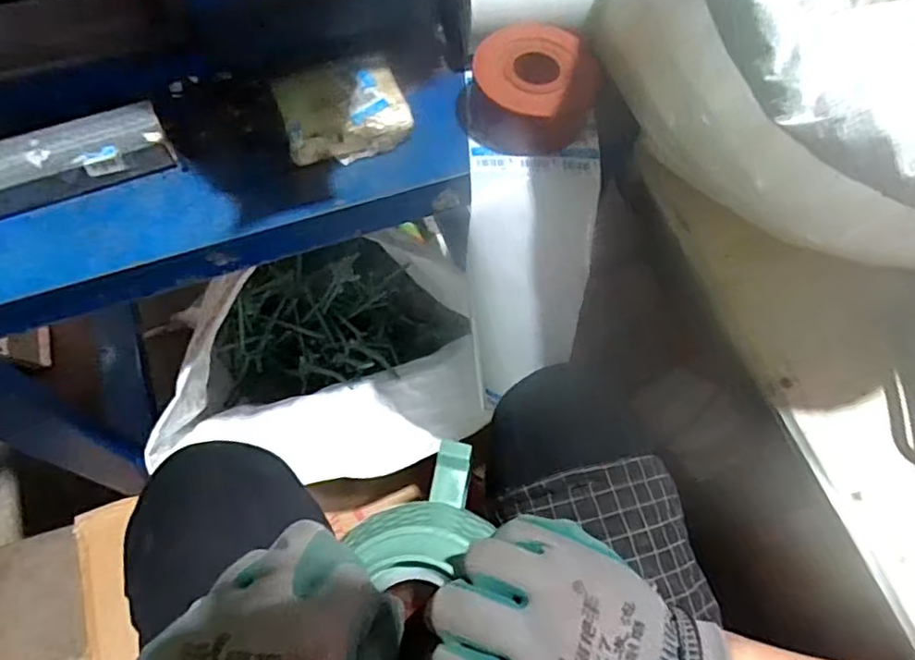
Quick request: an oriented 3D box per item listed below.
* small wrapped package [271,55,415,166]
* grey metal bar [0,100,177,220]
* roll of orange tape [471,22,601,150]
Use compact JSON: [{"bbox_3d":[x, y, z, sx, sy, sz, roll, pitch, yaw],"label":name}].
[{"bbox_3d":[-0.093,-0.181,0.489,0.097,0.032,0.089,-16,67,-10],"label":"small wrapped package"},{"bbox_3d":[-0.317,-0.116,0.444,0.198,0.030,0.050,-22,68,-13],"label":"grey metal bar"},{"bbox_3d":[0.062,-0.198,0.497,0.095,0.052,0.095,1,65,-3],"label":"roll of orange tape"}]

